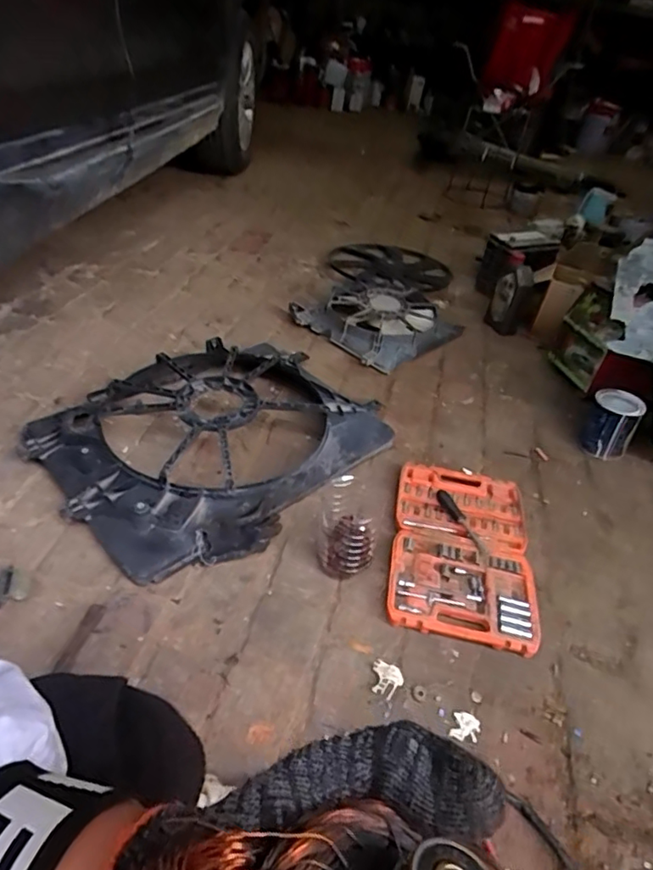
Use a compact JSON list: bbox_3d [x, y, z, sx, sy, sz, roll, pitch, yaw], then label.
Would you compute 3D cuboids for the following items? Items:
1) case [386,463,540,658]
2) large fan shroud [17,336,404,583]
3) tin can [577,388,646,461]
[{"bbox_3d":[0.251,0.203,1.012,0.248,0.033,0.390,10,41,4],"label":"case"},{"bbox_3d":[-0.226,-0.026,1.166,0.549,0.100,0.685,32,47,27],"label":"large fan shroud"},{"bbox_3d":[0.652,-0.021,1.264,0.103,0.141,0.112,23,43,19],"label":"tin can"}]

